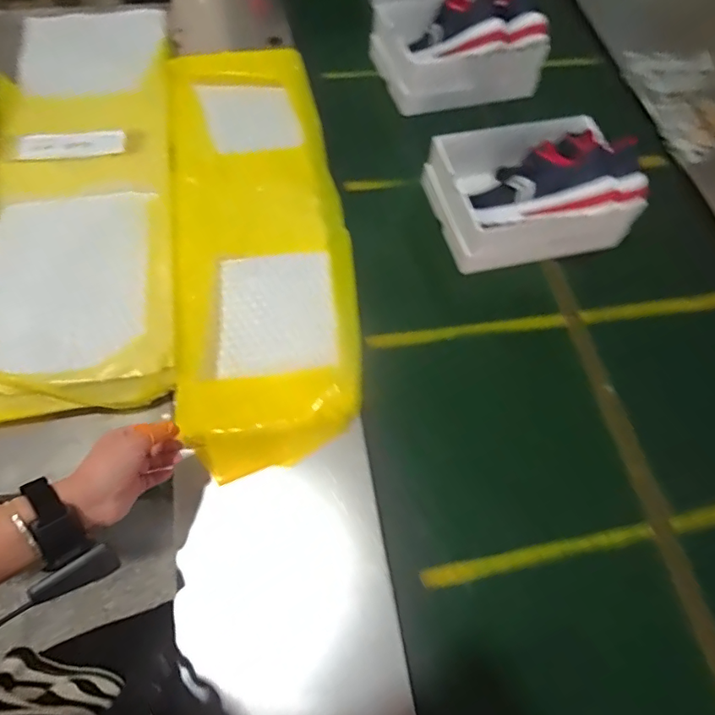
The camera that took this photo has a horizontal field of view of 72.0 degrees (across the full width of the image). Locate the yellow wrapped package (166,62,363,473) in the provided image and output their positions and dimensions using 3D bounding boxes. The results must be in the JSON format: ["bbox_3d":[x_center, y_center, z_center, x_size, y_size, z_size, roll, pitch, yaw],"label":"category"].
[{"bbox_3d":[-0.180,-0.242,0.861,0.284,0.073,0.864,-8,62,-6],"label":"yellow wrapped package"}]

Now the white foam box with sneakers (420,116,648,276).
[{"bbox_3d":[0.301,-0.301,0.861,0.294,0.186,0.244,-13,65,-9],"label":"white foam box with sneakers"}]

